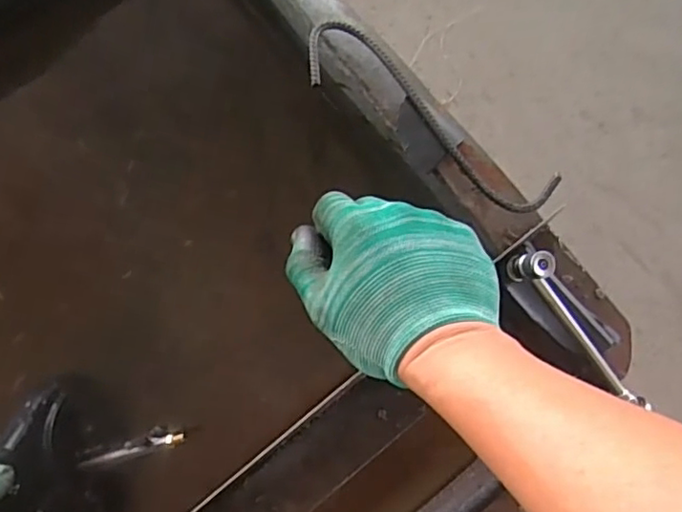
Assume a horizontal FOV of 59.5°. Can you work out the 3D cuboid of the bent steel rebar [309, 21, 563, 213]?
[{"bbox_3d":[0.060,-0.099,0.425,0.204,0.027,0.058,37,82,4],"label":"bent steel rebar"}]

